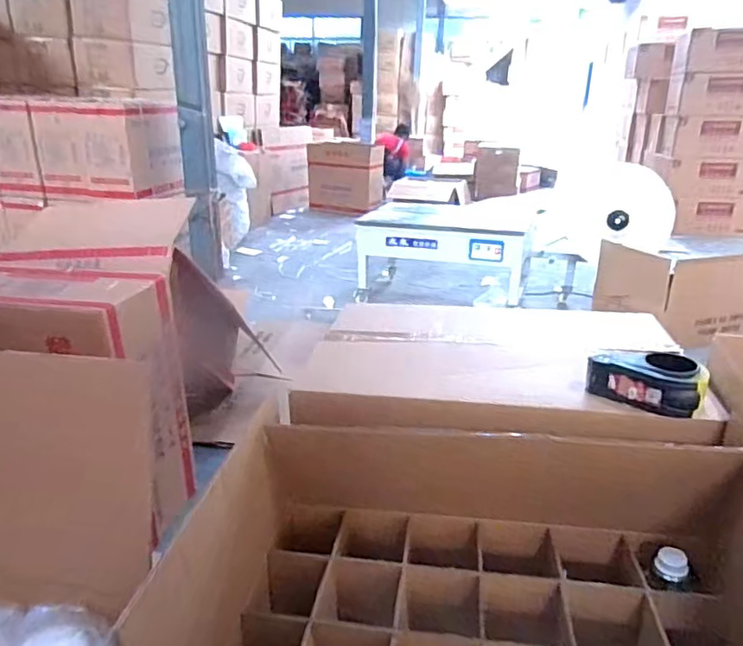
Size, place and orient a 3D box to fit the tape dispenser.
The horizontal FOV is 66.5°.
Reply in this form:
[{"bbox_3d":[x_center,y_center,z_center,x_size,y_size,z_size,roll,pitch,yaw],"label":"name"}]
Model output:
[{"bbox_3d":[0.411,0.087,0.851,0.163,0.068,0.077,14,24,28],"label":"tape dispenser"}]

